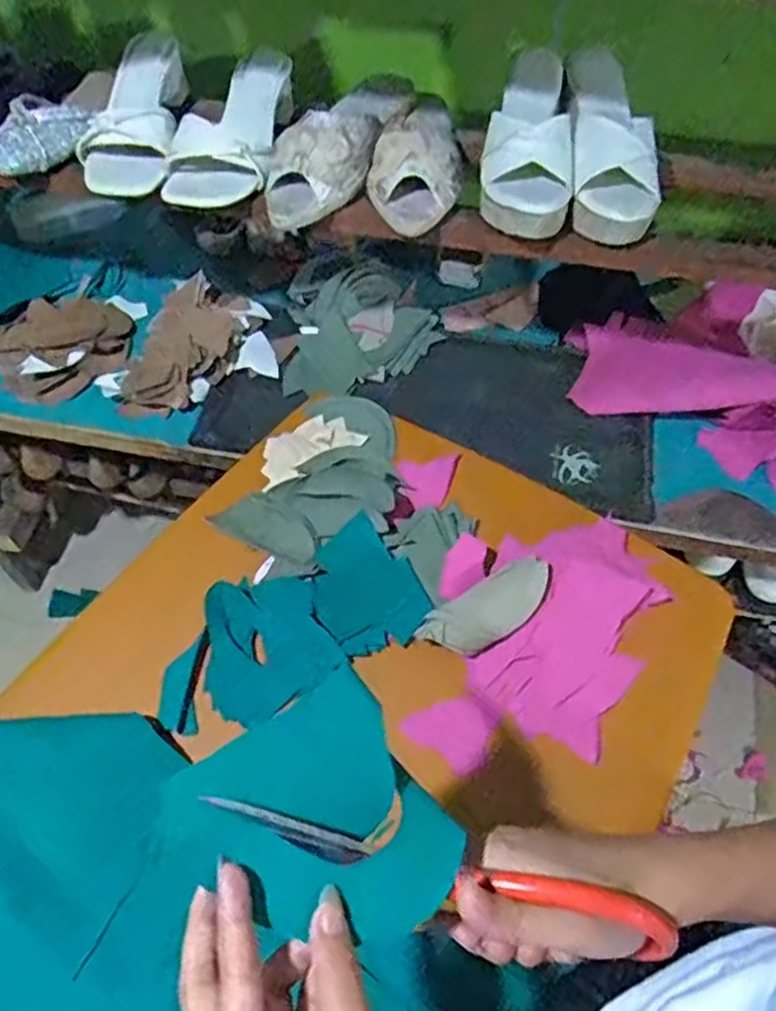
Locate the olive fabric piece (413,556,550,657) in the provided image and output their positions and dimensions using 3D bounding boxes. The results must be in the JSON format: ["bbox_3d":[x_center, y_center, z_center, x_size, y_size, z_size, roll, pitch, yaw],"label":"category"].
[{"bbox_3d":[0.088,0.085,0.614,0.124,0.017,0.046,-26,60,-15],"label":"olive fabric piece"}]

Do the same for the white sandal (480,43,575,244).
[{"bbox_3d":[0.136,-0.347,0.709,0.082,0.062,0.189,6,57,4],"label":"white sandal"}]

